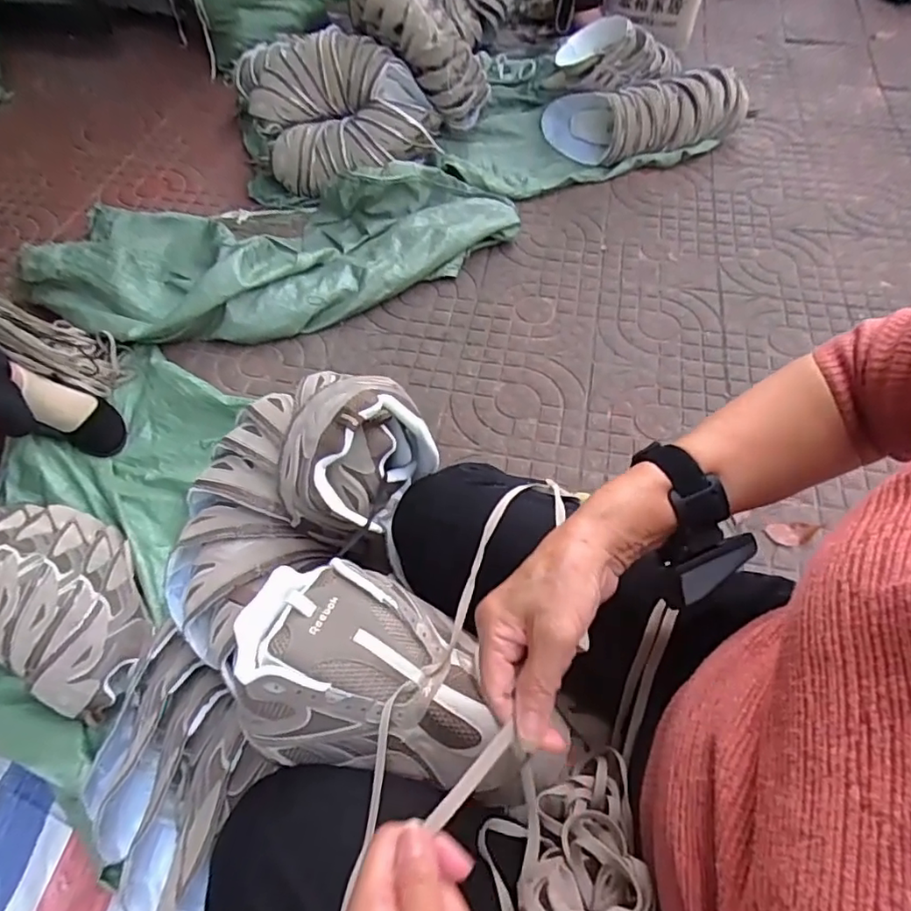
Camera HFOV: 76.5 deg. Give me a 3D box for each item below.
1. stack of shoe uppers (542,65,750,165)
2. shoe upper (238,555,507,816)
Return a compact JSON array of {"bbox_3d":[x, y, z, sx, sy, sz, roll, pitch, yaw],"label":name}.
[{"bbox_3d":[0.508,-0.882,1.493,0.509,0.164,0.181,-16,56,-7],"label":"stack of shoe uppers"},{"bbox_3d":[-0.067,0.165,0.446,0.214,0.066,0.143,17,58,6],"label":"shoe upper"}]

